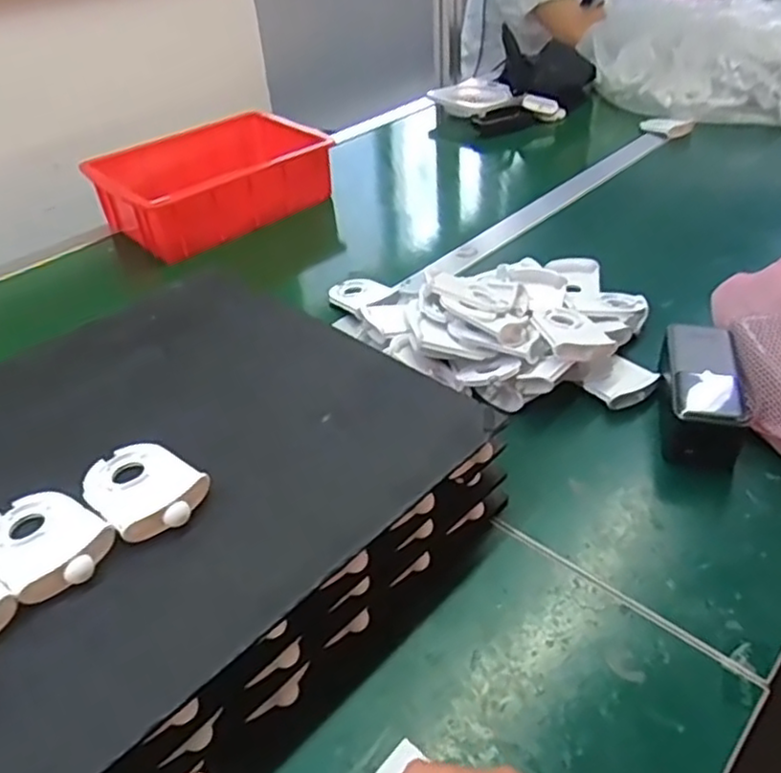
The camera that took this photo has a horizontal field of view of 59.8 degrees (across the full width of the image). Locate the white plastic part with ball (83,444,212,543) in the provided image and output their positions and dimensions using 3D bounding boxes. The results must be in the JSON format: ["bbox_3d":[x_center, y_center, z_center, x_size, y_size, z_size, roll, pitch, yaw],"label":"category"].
[{"bbox_3d":[-0.156,0.064,0.430,0.086,0.013,0.059,26,47,33],"label":"white plastic part with ball"}]

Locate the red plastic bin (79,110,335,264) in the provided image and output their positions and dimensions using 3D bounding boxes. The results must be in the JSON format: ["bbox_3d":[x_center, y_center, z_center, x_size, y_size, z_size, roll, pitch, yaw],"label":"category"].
[{"bbox_3d":[-0.231,-0.289,0.944,0.311,0.080,0.196,-30,45,-29],"label":"red plastic bin"}]

